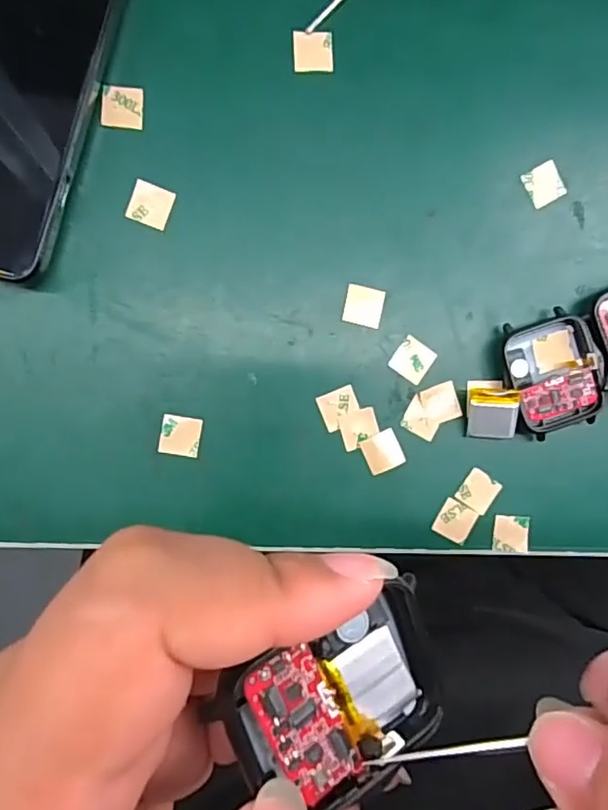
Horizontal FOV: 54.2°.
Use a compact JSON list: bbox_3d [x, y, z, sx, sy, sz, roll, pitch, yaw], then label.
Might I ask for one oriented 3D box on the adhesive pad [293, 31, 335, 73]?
[{"bbox_3d":[0.004,-0.139,0.233,0.015,0.004,0.015,-4,93,-5],"label":"adhesive pad"}]

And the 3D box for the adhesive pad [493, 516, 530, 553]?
[{"bbox_3d":[0.088,0.055,0.249,0.015,0.004,0.015,3,92,-6],"label":"adhesive pad"}]

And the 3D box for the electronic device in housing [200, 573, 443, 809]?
[{"bbox_3d":[0.007,0.059,0.118,0.046,0.011,0.032,-17,94,-27],"label":"electronic device in housing"}]

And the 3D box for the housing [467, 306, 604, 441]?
[{"bbox_3d":[0.092,-0.010,0.242,0.055,0.012,0.045,-17,94,-5],"label":"housing"}]

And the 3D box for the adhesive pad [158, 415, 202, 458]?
[{"bbox_3d":[-0.049,0.012,0.233,0.015,0.004,0.015,9,91,-6],"label":"adhesive pad"}]

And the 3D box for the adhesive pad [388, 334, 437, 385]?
[{"bbox_3d":[0.045,-0.018,0.241,0.015,0.004,0.015,36,88,-6],"label":"adhesive pad"}]

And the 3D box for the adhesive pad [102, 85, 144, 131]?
[{"bbox_3d":[-0.069,-0.114,0.225,0.015,0.004,0.016,2,92,-6],"label":"adhesive pad"}]

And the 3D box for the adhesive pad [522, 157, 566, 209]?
[{"bbox_3d":[0.100,-0.092,0.244,0.017,0.004,0.016,-29,95,-4],"label":"adhesive pad"}]

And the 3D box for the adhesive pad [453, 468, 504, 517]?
[{"bbox_3d":[0.073,0.036,0.248,0.015,0.004,0.015,34,88,-7],"label":"adhesive pad"}]

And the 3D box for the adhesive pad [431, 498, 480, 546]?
[{"bbox_3d":[0.063,0.048,0.247,0.015,0.004,0.016,31,89,-3],"label":"adhesive pad"}]

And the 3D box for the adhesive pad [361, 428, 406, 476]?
[{"bbox_3d":[0.032,0.019,0.242,0.015,0.004,0.016,-24,94,-4],"label":"adhesive pad"}]

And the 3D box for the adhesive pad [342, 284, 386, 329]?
[{"bbox_3d":[0.025,-0.040,0.238,0.016,0.004,0.015,11,91,-6],"label":"adhesive pad"}]

